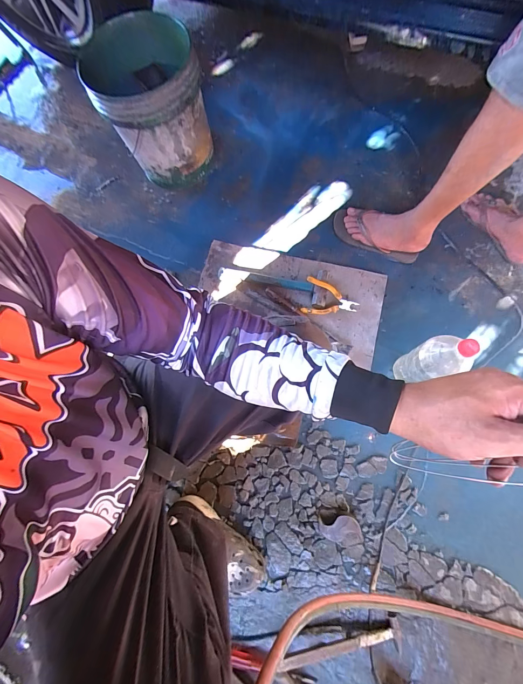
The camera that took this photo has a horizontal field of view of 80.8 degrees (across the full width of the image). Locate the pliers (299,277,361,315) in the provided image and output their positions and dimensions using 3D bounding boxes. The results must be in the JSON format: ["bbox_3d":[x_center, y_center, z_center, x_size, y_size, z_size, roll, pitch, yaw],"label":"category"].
[{"bbox_3d":[0.193,-0.119,0.850,0.149,0.015,0.092,12,93,-3],"label":"pliers"}]

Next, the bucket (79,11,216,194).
[{"bbox_3d":[-0.310,-0.671,0.916,0.278,0.329,0.325,-18,74,0],"label":"bucket"}]

